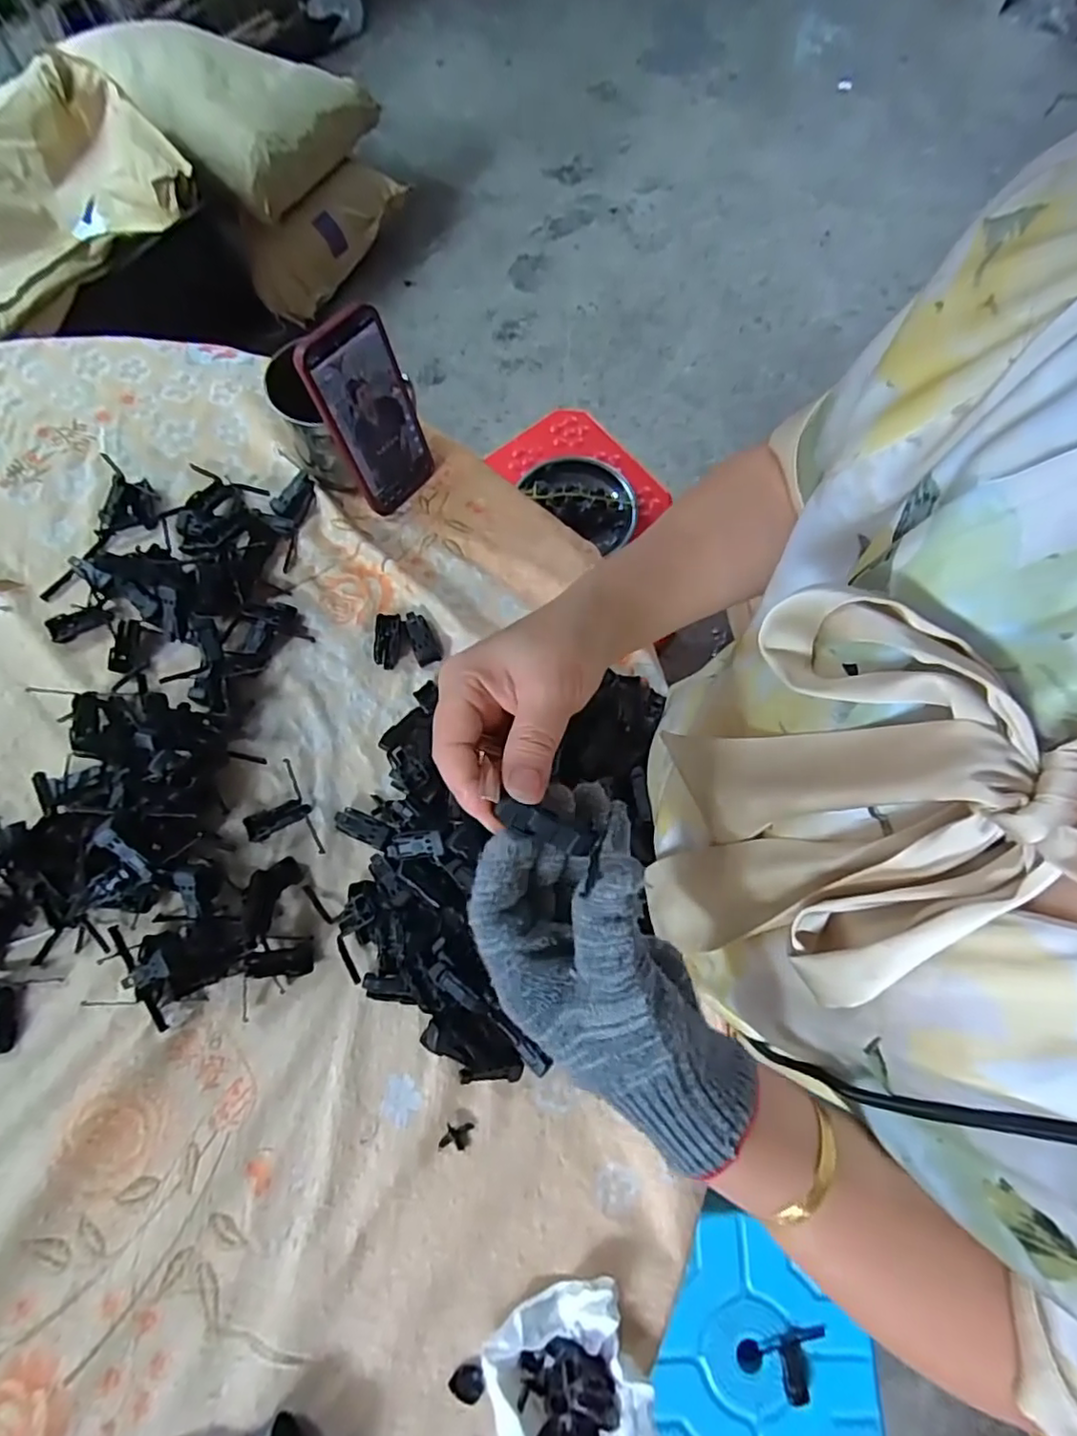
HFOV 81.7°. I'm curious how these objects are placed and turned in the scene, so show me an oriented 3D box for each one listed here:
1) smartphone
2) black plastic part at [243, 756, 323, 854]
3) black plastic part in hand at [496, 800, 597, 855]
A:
[{"bbox_3d":[-0.137,-0.249,0.516,0.016,0.156,0.073,37,75,24],"label":"smartphone"},{"bbox_3d":[-0.205,0.079,0.490,0.048,0.016,0.081,-28,76,-9],"label":"black plastic part"},{"bbox_3d":[0.003,0.043,0.250,0.042,0.004,0.012,23,74,-13],"label":"black plastic part in hand"}]

